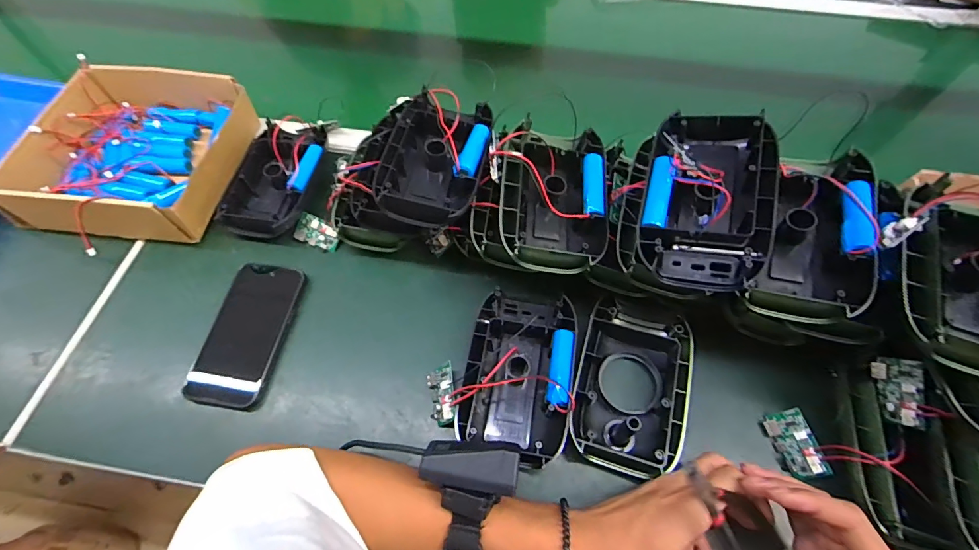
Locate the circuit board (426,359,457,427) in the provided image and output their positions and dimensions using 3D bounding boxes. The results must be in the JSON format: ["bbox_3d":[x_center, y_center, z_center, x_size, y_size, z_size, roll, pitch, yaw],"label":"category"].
[{"bbox_3d":[-0.045,0.112,0.405,0.007,0.034,0.055,20,46,-40],"label":"circuit board"}]

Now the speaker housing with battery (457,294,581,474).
[{"bbox_3d":[0.027,0.091,0.407,0.099,0.045,0.156,9,61,5],"label":"speaker housing with battery"}]

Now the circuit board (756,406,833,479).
[{"bbox_3d":[0.267,0.149,0.382,0.004,0.035,0.055,15,50,-38],"label":"circuit board"}]

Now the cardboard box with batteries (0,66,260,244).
[{"bbox_3d":[-0.421,-0.145,0.525,0.227,0.073,0.226,8,60,4],"label":"cardboard box with batteries"}]

